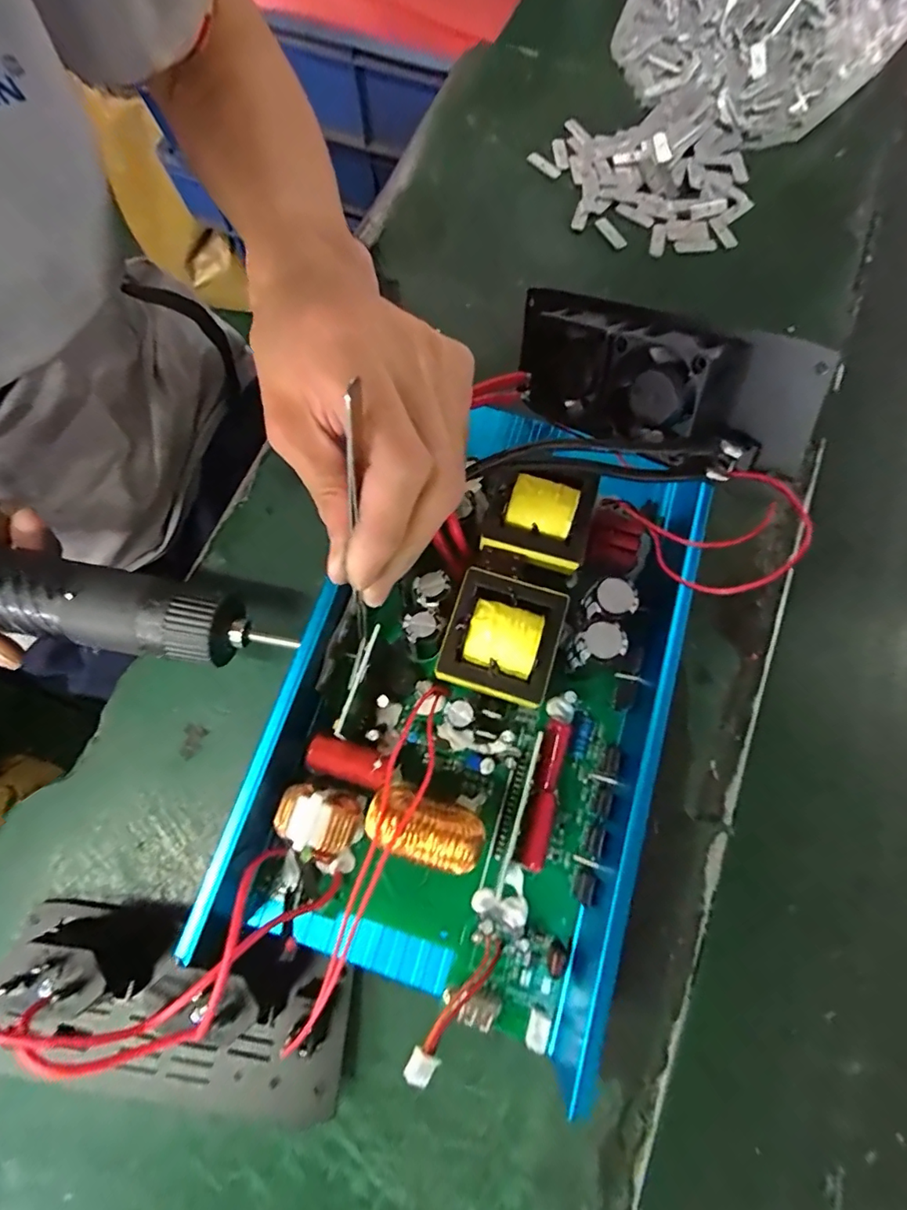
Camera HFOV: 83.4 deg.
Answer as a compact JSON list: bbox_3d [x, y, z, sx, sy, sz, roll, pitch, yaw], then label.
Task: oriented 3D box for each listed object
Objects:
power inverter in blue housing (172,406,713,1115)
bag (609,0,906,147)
[{"bbox_3d":[0.007,0.034,0.206,0.151,0.047,0.233,16,75,6],"label":"power inverter in blue housing"},{"bbox_3d":[0.205,-0.401,0.338,0.188,0.051,0.178,-41,79,-10],"label":"bag"}]

